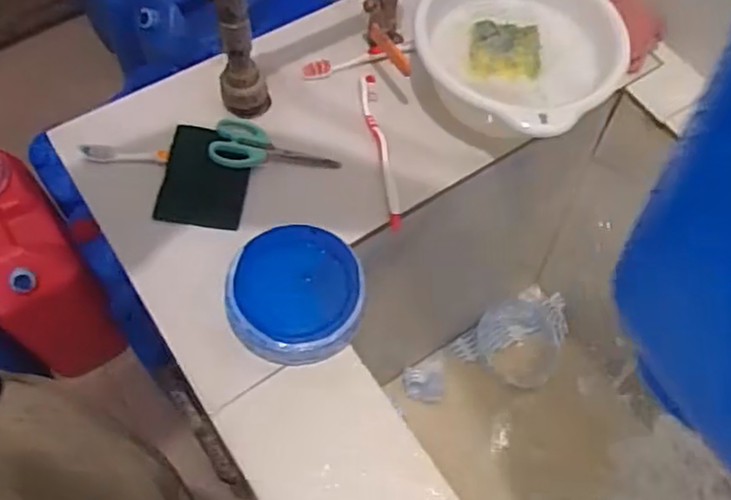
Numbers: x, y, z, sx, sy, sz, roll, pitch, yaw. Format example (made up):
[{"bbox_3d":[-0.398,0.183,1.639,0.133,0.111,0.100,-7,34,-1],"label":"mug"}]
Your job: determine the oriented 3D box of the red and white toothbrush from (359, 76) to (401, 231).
[{"bbox_3d":[0.013,-0.103,0.669,0.018,0.015,0.172,-6,63,-5],"label":"red and white toothbrush"}]

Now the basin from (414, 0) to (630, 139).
[{"bbox_3d":[0.145,-0.197,0.686,0.186,0.079,0.201,1,62,-2],"label":"basin"}]

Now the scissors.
[{"bbox_3d":[-0.087,-0.098,0.663,0.121,0.019,0.058,10,62,-11],"label":"scissors"}]

